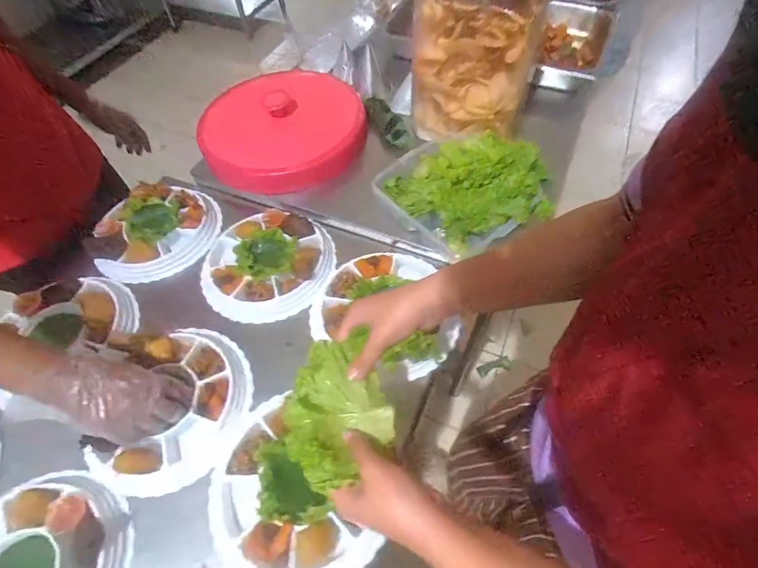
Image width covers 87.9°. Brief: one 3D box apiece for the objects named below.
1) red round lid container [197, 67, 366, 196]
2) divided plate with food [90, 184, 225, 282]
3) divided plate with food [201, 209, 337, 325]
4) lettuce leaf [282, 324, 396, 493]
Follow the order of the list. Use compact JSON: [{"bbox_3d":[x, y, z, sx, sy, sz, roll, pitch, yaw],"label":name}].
[{"bbox_3d":[-0.189,-0.342,0.819,0.303,0.098,0.345,-1,57,1],"label":"red round lid container"},{"bbox_3d":[-0.411,-0.108,0.735,0.205,0.045,0.211,-1,57,2],"label":"divided plate with food"},{"bbox_3d":[-0.192,-0.036,0.674,0.225,0.044,0.204,-19,59,-10],"label":"divided plate with food"},{"bbox_3d":[-0.040,0.119,0.374,0.104,0.047,0.119,-21,58,-9],"label":"lettuce leaf"}]

